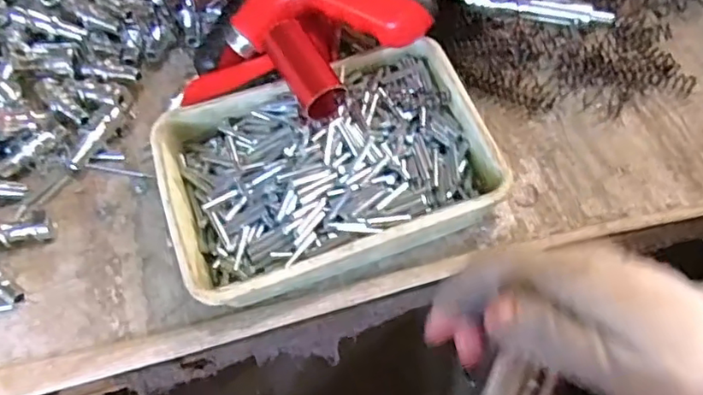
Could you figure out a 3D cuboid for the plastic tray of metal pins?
[{"bbox_3d":[-0.015,-0.019,0.374,0.200,0.040,0.141,-19,63,-7],"label":"plastic tray of metal pins"}]

